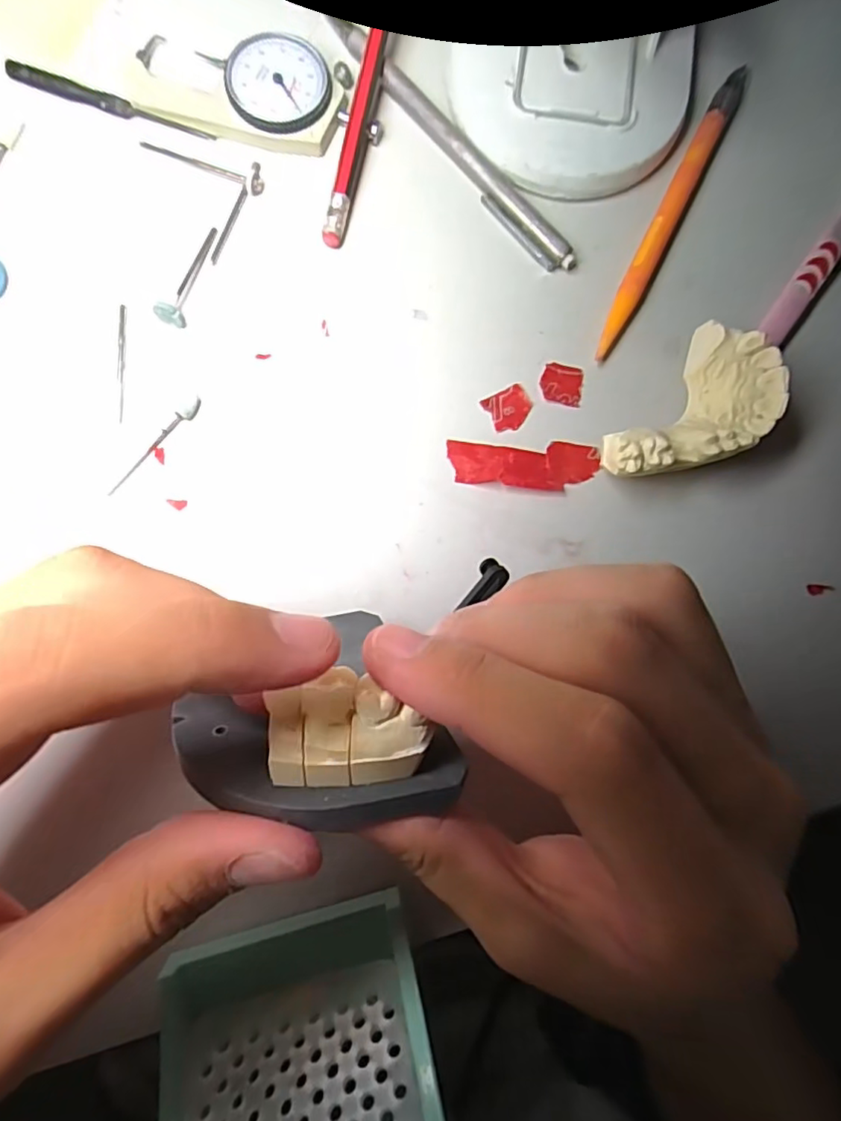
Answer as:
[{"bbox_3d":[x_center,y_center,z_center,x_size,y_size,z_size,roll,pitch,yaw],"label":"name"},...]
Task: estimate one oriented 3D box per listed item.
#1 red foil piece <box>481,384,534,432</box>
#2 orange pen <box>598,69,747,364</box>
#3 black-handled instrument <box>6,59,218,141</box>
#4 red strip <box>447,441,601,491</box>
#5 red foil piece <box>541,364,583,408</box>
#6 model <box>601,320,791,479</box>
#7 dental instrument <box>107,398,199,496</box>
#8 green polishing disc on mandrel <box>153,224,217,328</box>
[{"bbox_3d":[0.034,-0.057,0.213,0.017,0.004,0.015,-28,87,-8],"label":"red foil piece"},{"bbox_3d":[0.096,-0.136,0.224,0.010,0.010,0.130,25,82,-2],"label":"orange pen"},{"bbox_3d":[-0.114,-0.170,0.211,0.075,0.004,0.007,15,82,-3],"label":"black-handled instrument"},{"bbox_3d":[0.039,-0.035,0.211,0.055,0.005,0.018,0,83,-5],"label":"red strip"},{"bbox_3d":[0.054,-0.067,0.216,0.016,0.004,0.015,6,83,-4],"label":"red foil piece"},{"bbox_3d":[0.094,-0.046,0.204,0.038,0.030,0.065,43,82,1],"label":"model"},{"bbox_3d":[-0.093,-0.041,0.200,0.004,0.004,0.045,43,82,1],"label":"dental instrument"},{"bbox_3d":[-0.081,-0.103,0.206,0.008,0.008,0.041,23,82,-2],"label":"green polishing disc on mandrel"}]

